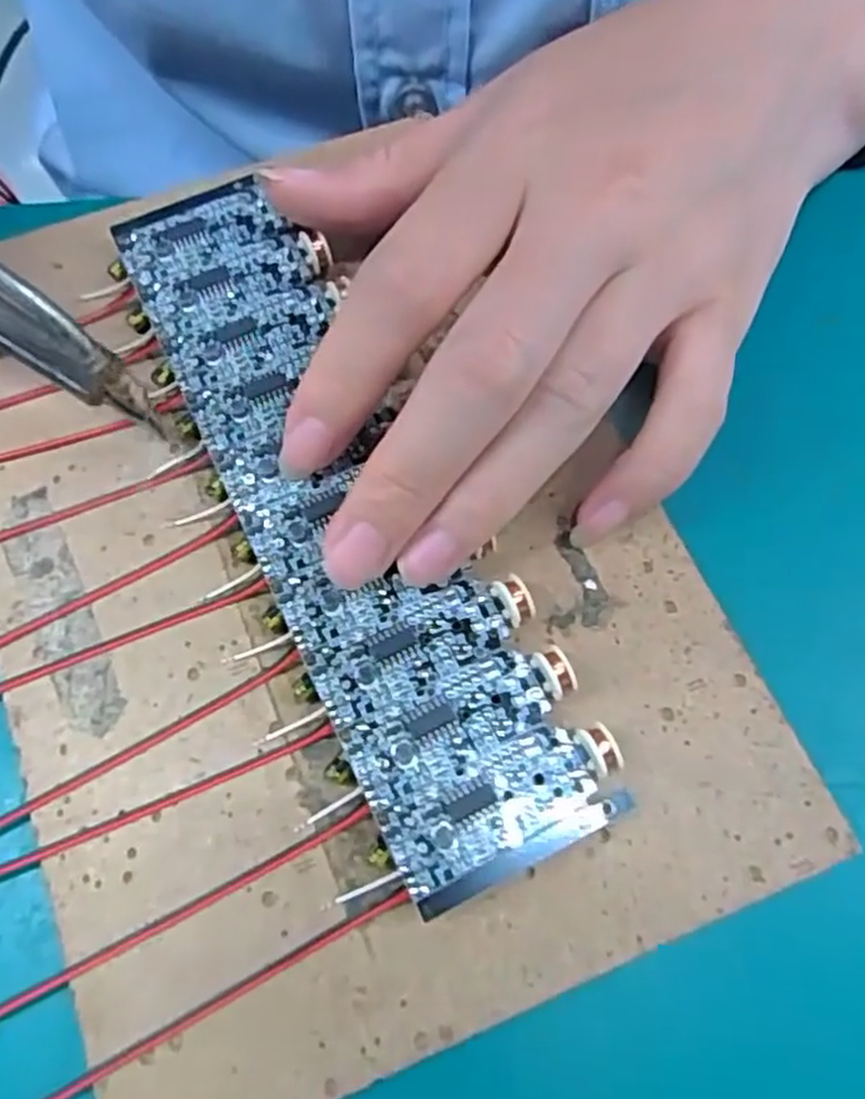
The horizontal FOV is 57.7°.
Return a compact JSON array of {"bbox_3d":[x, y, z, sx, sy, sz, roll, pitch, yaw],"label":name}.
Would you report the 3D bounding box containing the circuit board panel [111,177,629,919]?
[{"bbox_3d":[-0.020,-0.014,0.160,0.042,0.004,0.160,-25,71,-10],"label":"circuit board panel"}]

